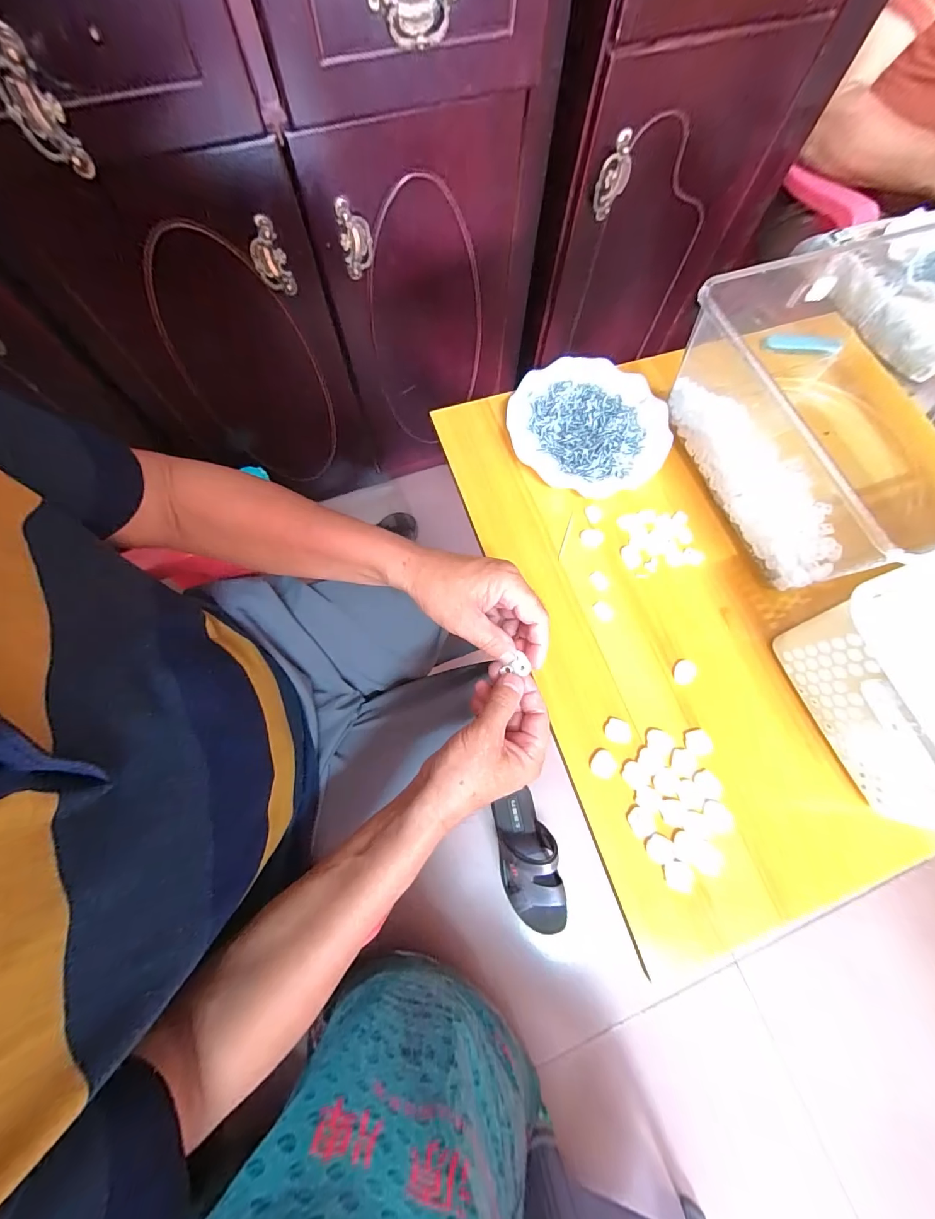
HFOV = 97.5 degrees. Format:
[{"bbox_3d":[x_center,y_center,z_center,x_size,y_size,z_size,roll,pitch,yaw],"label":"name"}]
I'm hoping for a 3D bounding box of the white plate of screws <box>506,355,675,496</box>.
[{"bbox_3d":[0.141,-0.214,0.482,0.175,0.022,0.176,1,72,-2],"label":"white plate of screws"}]

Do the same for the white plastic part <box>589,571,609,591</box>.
[{"bbox_3d":[0.140,-0.031,0.433,0.022,0.004,0.017,42,75,11],"label":"white plastic part"}]

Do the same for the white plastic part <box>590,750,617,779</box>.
[{"bbox_3d":[0.126,0.142,0.376,0.022,0.004,0.023,1,72,-2],"label":"white plastic part"}]

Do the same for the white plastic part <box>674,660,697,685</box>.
[{"bbox_3d":[0.215,0.062,0.405,0.020,0.005,0.025,23,73,5],"label":"white plastic part"}]

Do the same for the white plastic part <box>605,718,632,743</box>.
[{"bbox_3d":[0.142,0.114,0.385,0.022,0.005,0.020,1,72,-2],"label":"white plastic part"}]

